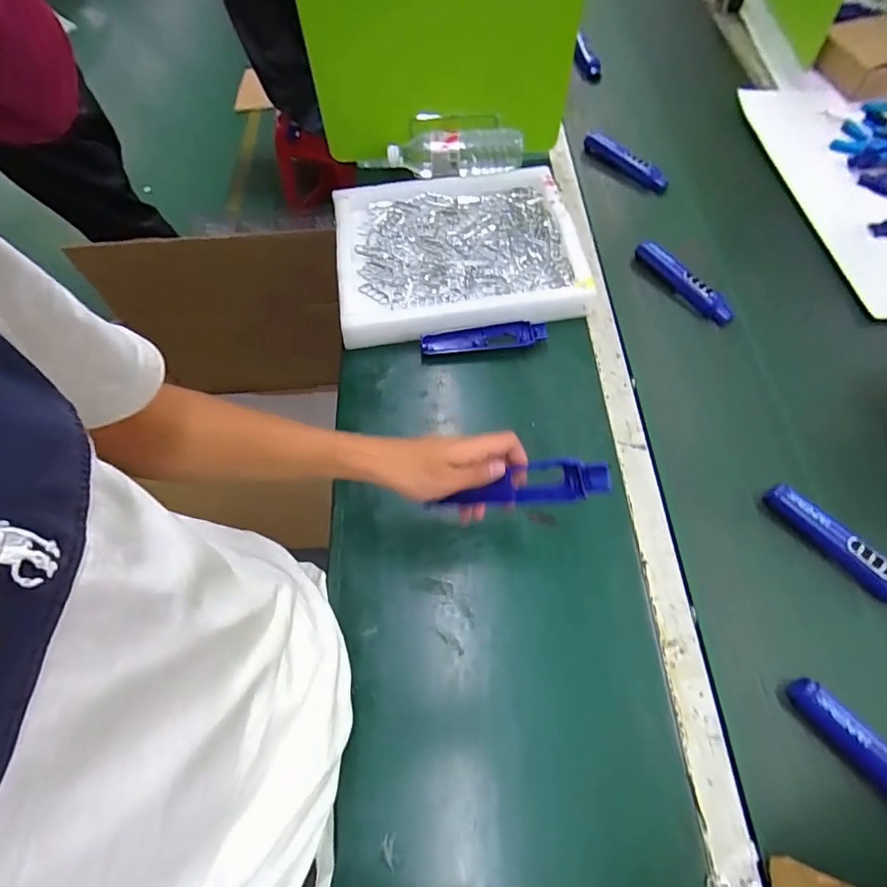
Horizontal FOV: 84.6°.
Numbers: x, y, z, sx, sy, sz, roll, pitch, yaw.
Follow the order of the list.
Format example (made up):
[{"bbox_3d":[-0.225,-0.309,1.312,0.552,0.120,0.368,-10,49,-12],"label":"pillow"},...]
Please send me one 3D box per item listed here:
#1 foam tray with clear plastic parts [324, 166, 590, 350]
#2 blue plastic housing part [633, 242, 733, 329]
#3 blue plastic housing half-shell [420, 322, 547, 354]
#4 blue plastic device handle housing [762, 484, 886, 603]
[{"bbox_3d":[0.022,-0.296,0.736,0.362,0.040,0.310,-8,62,-2],"label":"foam tray with clear plastic parts"},{"bbox_3d":[0.358,-0.241,0.730,0.026,0.038,0.175,-30,65,-13],"label":"blue plastic housing part"},{"bbox_3d":[0.055,-0.144,0.675,0.170,0.023,0.033,-7,62,-2],"label":"blue plastic housing half-shell"},{"bbox_3d":[0.439,0.111,0.535,0.031,0.022,0.174,-36,67,-16],"label":"blue plastic device handle housing"}]

